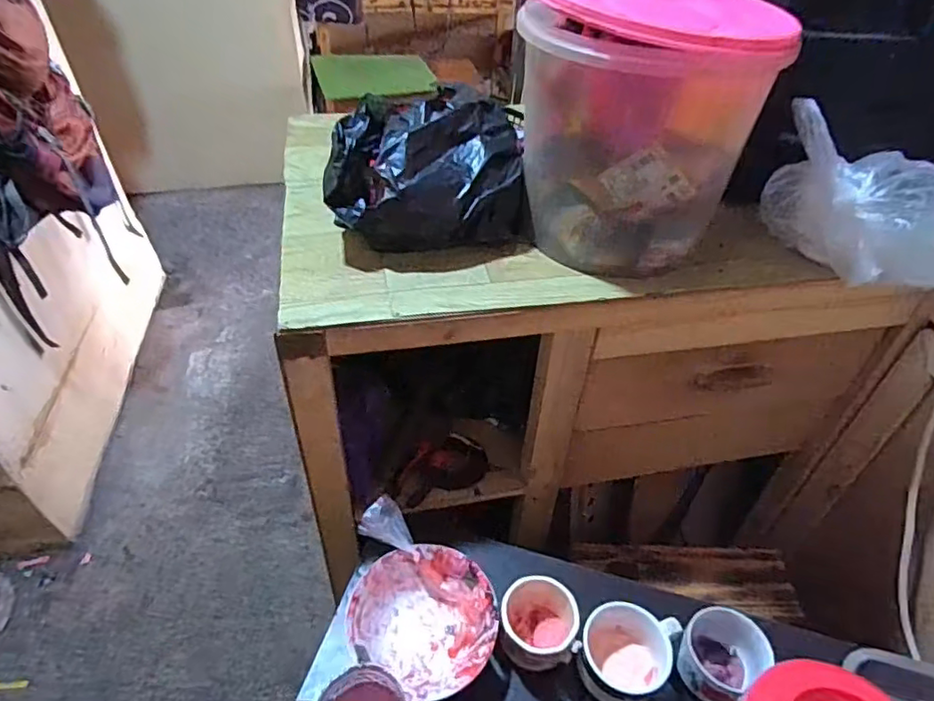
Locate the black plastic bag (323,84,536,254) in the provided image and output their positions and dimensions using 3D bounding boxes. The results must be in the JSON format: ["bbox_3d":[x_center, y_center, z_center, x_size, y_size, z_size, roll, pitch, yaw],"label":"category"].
[{"bbox_3d":[-0.049,-0.210,0.681,0.218,0.113,0.191,-7,45,-8],"label":"black plastic bag"}]

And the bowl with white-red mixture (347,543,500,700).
[{"bbox_3d":[-0.046,0.286,0.632,0.154,0.049,0.146,24,49,22],"label":"bowl with white-red mixture"}]

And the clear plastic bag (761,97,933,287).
[{"bbox_3d":[0.423,-0.144,0.612,0.217,0.127,0.103,20,47,18],"label":"clear plastic bag"}]

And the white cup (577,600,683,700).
[{"bbox_3d":[0.161,0.307,0.609,0.089,0.064,0.096,19,47,18],"label":"white cup"}]

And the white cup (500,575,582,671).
[{"bbox_3d":[0.072,0.283,0.629,0.077,0.066,0.089,-8,45,-9],"label":"white cup"}]

